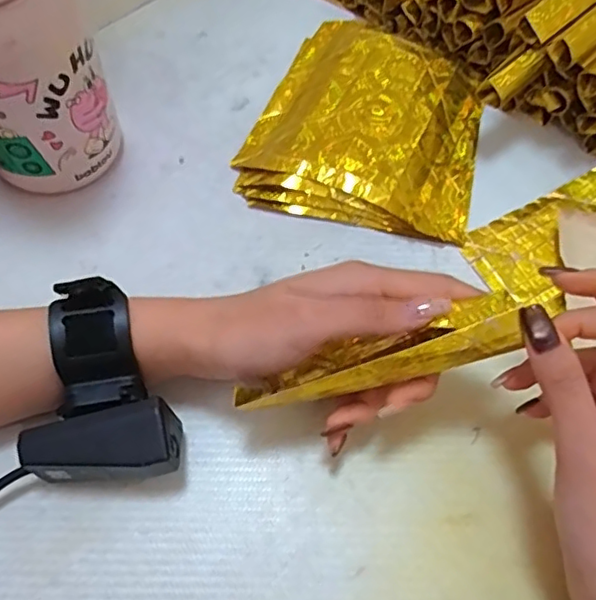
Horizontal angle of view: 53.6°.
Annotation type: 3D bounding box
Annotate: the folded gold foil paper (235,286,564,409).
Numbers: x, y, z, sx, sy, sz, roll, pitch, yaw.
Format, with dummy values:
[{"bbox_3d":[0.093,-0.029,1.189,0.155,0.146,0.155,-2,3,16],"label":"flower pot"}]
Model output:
[{"bbox_3d":[0.043,0.025,0.263,0.142,0.018,0.022,-18,62,9],"label":"folded gold foil paper"}]

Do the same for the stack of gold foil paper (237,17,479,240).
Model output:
[{"bbox_3d":[0.048,-0.122,0.400,0.150,0.023,0.158,12,62,7],"label":"stack of gold foil paper"}]

